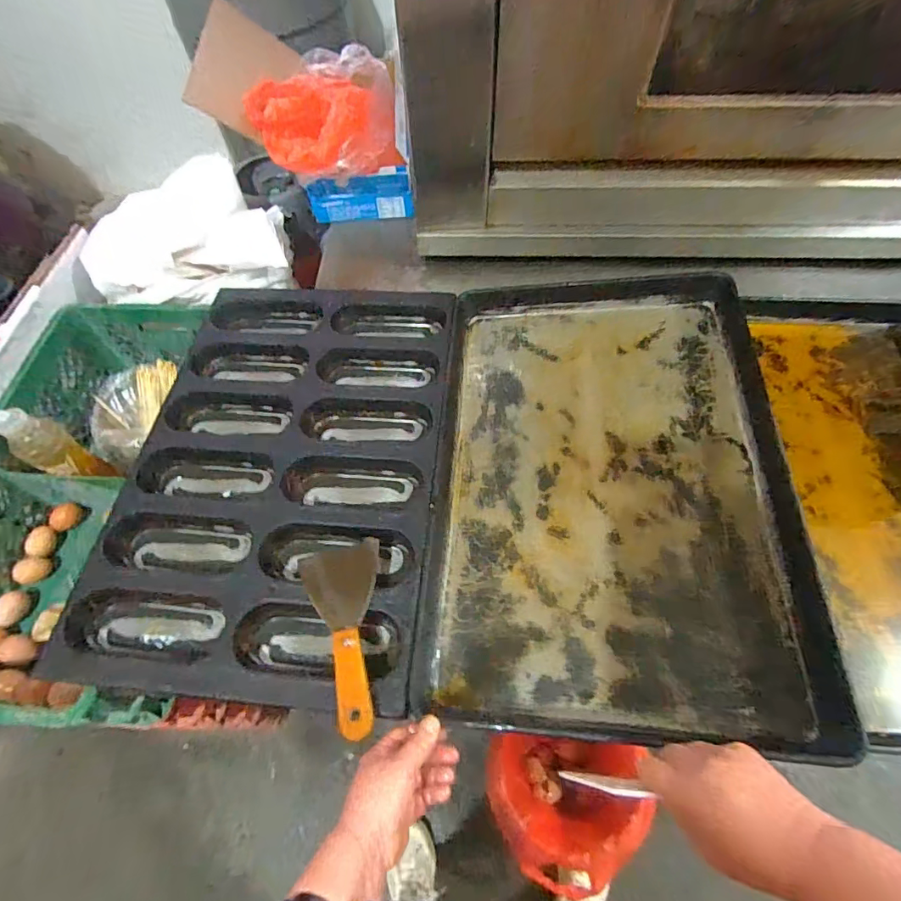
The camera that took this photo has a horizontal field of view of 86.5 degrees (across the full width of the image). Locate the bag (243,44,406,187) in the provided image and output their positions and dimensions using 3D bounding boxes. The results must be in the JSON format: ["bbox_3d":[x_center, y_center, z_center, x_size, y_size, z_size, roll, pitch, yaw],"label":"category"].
[{"bbox_3d":[-0.244,-0.640,0.908,0.261,0.101,0.289,-16,61,-7],"label":"bag"}]

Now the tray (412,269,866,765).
[{"bbox_3d":[0.195,0.010,0.610,0.410,0.049,0.613,-1,60,12],"label":"tray"}]

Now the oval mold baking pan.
[{"bbox_3d":[-0.216,0.005,0.665,0.414,0.063,0.602,4,60,4],"label":"oval mold baking pan"}]

